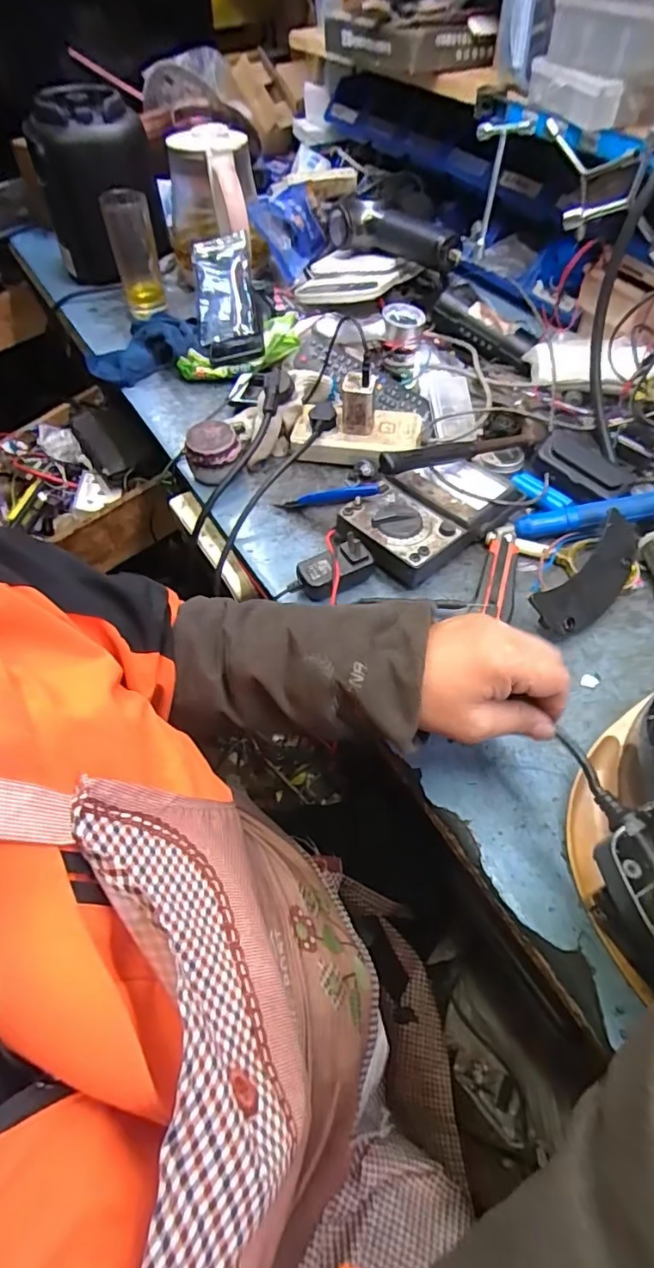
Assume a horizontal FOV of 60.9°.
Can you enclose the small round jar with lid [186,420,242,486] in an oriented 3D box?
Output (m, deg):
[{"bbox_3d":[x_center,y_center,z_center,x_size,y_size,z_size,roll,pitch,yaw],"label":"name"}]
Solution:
[{"bbox_3d":[-0.130,-0.206,0.643,0.058,0.058,0.049,-10,54,-7],"label":"small round jar with lid"}]

